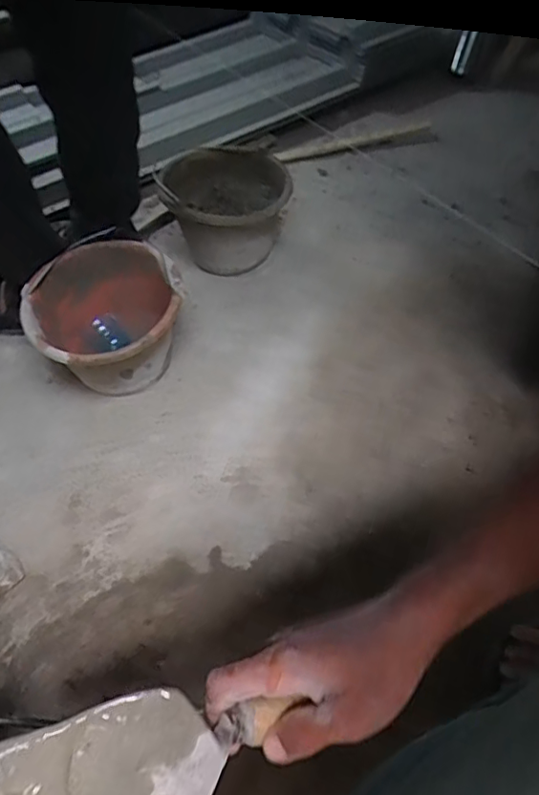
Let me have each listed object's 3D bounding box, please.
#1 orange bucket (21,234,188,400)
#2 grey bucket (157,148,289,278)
[{"bbox_3d":[-0.252,-0.108,0.876,0.219,0.182,0.235,-2,53,3],"label":"orange bucket"},{"bbox_3d":[-0.080,-0.330,1.012,0.210,0.198,0.225,-2,53,3],"label":"grey bucket"}]

